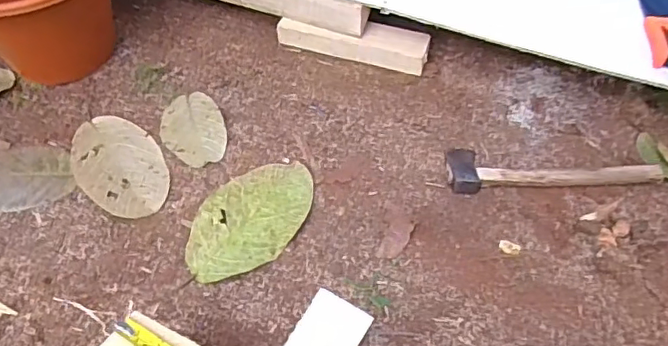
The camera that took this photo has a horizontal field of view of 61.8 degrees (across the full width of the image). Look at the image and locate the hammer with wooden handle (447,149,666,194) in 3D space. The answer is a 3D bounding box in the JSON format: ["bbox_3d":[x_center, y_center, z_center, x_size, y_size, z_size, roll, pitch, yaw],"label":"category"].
[{"bbox_3d":[0.274,-0.012,0.714,0.257,0.033,0.072,0,50,0],"label":"hammer with wooden handle"}]

